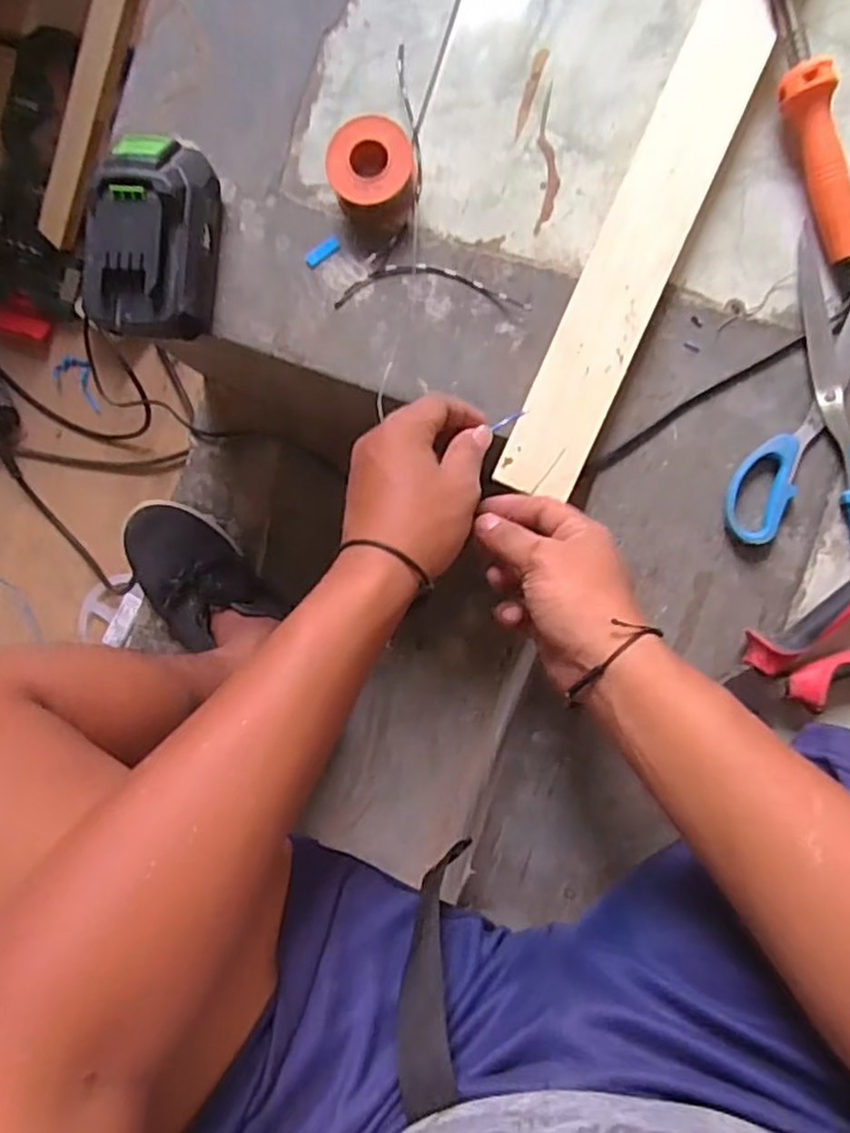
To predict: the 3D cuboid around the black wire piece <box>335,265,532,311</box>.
[{"bbox_3d":[0.005,-0.187,0.481,0.130,0.005,0.029,4,91,8],"label":"black wire piece"}]

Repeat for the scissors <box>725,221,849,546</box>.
[{"bbox_3d":[0.247,-0.109,0.445,0.104,0.013,0.193,4,91,8],"label":"scissors"}]

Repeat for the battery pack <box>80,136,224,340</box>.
[{"bbox_3d":[-0.184,-0.221,0.483,0.078,0.053,0.127,5,91,8],"label":"battery pack"}]

